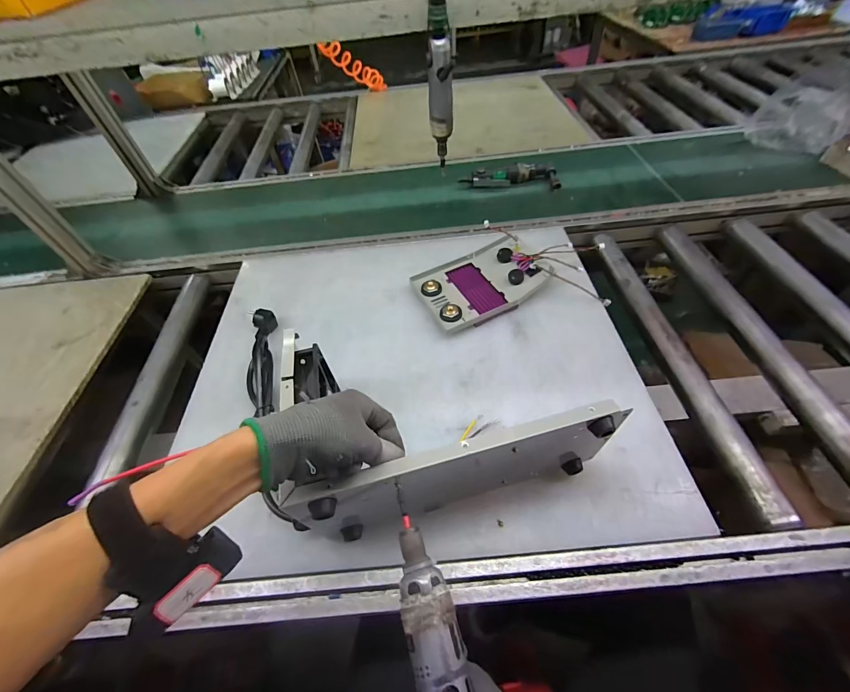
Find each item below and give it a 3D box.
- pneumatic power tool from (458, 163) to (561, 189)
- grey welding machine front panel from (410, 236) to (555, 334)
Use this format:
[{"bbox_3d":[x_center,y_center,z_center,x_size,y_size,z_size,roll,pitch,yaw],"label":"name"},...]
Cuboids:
[{"bbox_3d":[0.210,-0.420,0.887,0.238,0.040,0.063,3,53,7],"label":"pneumatic power tool"},{"bbox_3d":[0.101,-0.122,0.660,0.221,0.046,0.157,-25,55,-13],"label":"grey welding machine front panel"}]

